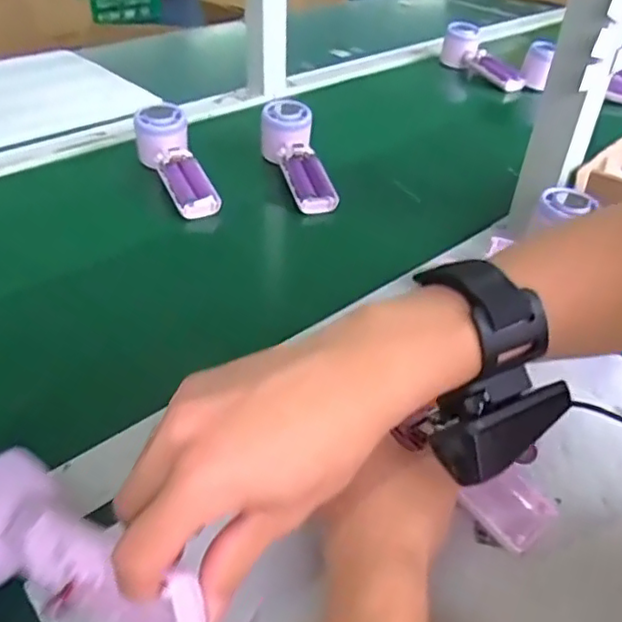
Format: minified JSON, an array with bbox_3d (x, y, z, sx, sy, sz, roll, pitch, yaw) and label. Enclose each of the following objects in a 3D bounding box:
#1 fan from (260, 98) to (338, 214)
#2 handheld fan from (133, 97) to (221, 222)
[{"bbox_3d":[-0.014,-0.163,0.674,0.054,0.051,0.157,-9,58,-20],"label":"fan"},{"bbox_3d":[-0.142,-0.154,0.656,0.049,0.051,0.155,-16,60,-26],"label":"handheld fan"}]

